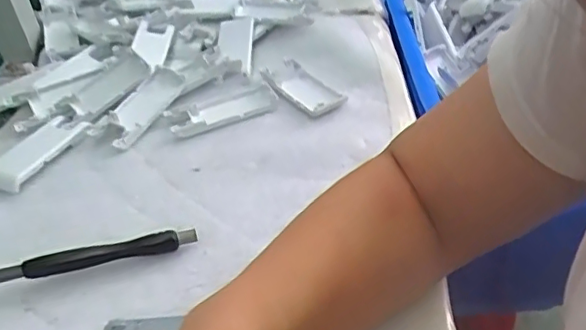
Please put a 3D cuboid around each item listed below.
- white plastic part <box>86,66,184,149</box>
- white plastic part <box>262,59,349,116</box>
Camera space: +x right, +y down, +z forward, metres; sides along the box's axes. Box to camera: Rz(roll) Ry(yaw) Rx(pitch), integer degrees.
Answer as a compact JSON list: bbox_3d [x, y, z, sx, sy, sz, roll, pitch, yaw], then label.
[{"bbox_3d":[-0.148,-0.056,0.577,0.045,0.027,0.104,18,44,27],"label":"white plastic part"},{"bbox_3d":[0.008,-0.078,0.591,0.042,0.013,0.101,-29,44,-26],"label":"white plastic part"}]

